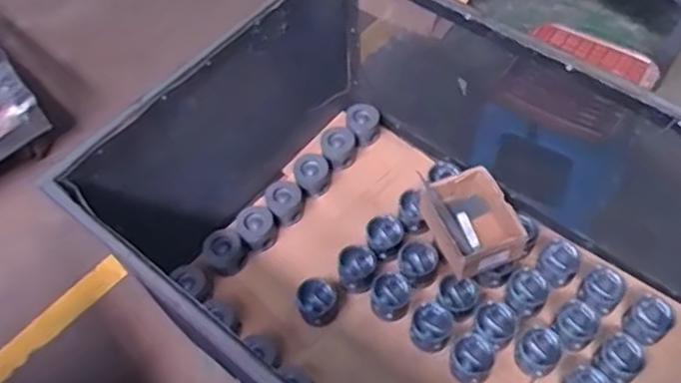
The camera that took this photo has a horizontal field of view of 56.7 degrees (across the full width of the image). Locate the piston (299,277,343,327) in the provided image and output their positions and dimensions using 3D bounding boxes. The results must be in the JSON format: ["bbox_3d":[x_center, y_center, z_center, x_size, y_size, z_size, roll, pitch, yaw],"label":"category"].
[{"bbox_3d":[-0.045,0.247,1.400,0.092,0.073,0.086,-2,57,3],"label":"piston"}]

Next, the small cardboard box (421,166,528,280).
[{"bbox_3d":[0.294,0.075,1.407,0.185,0.115,0.213,-24,58,-11],"label":"small cardboard box"}]

